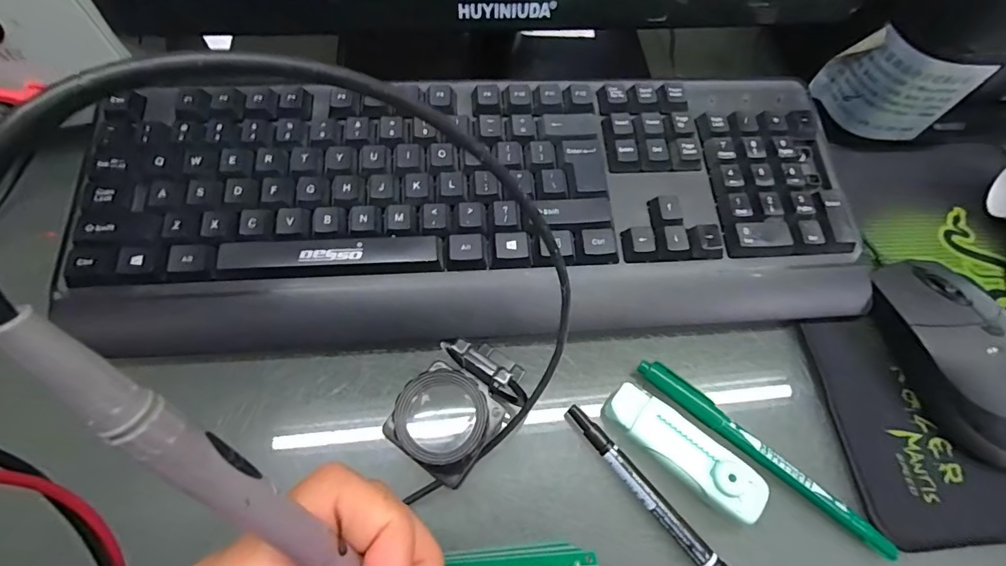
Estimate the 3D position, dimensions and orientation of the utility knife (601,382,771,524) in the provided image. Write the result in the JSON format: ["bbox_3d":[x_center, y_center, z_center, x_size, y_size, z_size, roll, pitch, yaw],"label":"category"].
[{"bbox_3d":[0.088,0.084,0.229,0.083,0.019,0.025,38,68,14],"label":"utility knife"}]

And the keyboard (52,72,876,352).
[{"bbox_3d":[-0.010,-0.046,0.271,0.425,0.044,0.157,-3,65,-5],"label":"keyboard"}]

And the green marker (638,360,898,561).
[{"bbox_3d":[0.131,0.086,0.234,0.140,0.011,0.014,37,68,14],"label":"green marker"}]

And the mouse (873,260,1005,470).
[{"bbox_3d":[0.249,0.039,0.249,0.056,0.036,0.114,-14,66,-10],"label":"mouse"}]

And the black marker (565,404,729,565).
[{"bbox_3d":[0.080,0.115,0.217,0.014,0.011,0.139,-37,72,-18],"label":"black marker"}]

